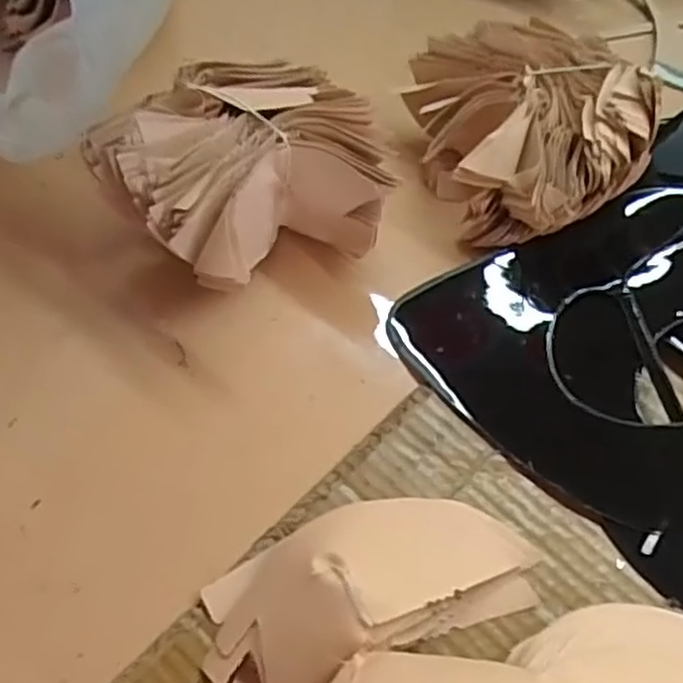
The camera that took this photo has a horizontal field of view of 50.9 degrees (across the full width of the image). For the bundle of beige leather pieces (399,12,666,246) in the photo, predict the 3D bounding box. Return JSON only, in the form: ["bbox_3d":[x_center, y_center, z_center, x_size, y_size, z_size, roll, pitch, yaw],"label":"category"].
[{"bbox_3d":[0.123,-0.131,0.460,0.128,0.081,0.157,-13,61,-9],"label":"bundle of beige leather pieces"}]

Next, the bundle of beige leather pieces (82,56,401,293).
[{"bbox_3d":[-0.062,-0.103,0.430,0.147,0.100,0.146,-31,66,-18],"label":"bundle of beige leather pieces"}]

